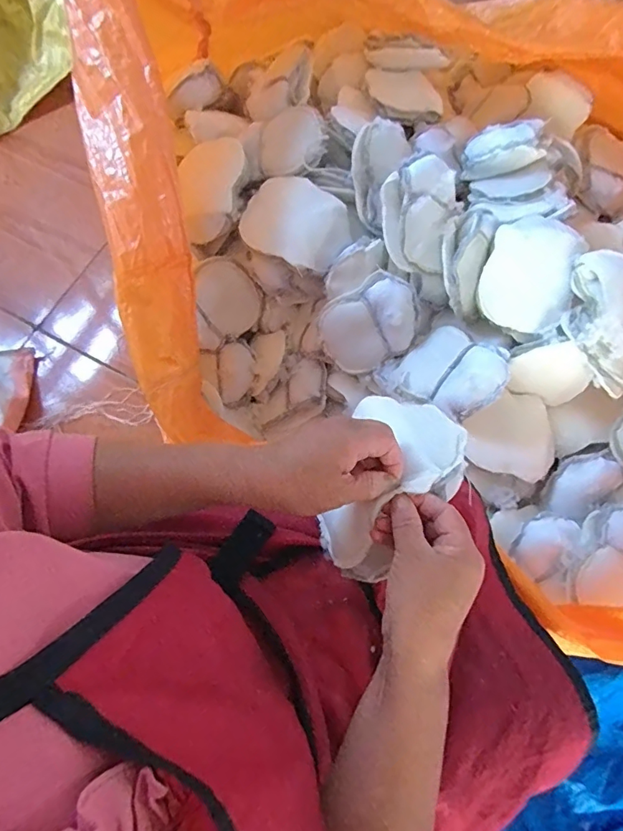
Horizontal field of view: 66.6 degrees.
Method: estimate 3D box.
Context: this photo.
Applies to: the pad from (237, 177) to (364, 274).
[{"bbox_3d":[-0.019,-0.319,0.790,0.189,0.027,0.143,24,73,8],"label":"pad"}]

